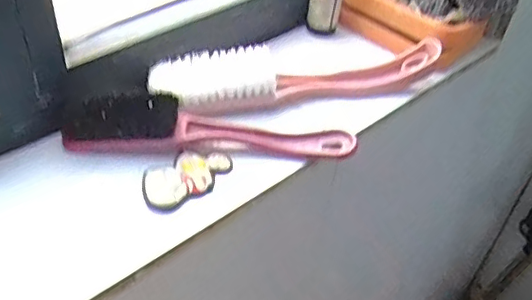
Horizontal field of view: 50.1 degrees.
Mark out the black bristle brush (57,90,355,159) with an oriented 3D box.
[{"bbox_3d":[-0.039,-0.018,0.387,0.198,0.035,0.032,2,43,-5],"label":"black bristle brush"}]

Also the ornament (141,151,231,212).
[{"bbox_3d":[-0.052,0.017,0.374,0.062,0.007,0.034,-26,52,-29],"label":"ornament"}]

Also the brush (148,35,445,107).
[{"bbox_3d":[0.024,-0.060,0.437,0.220,0.031,0.035,-8,45,-14],"label":"brush"}]

